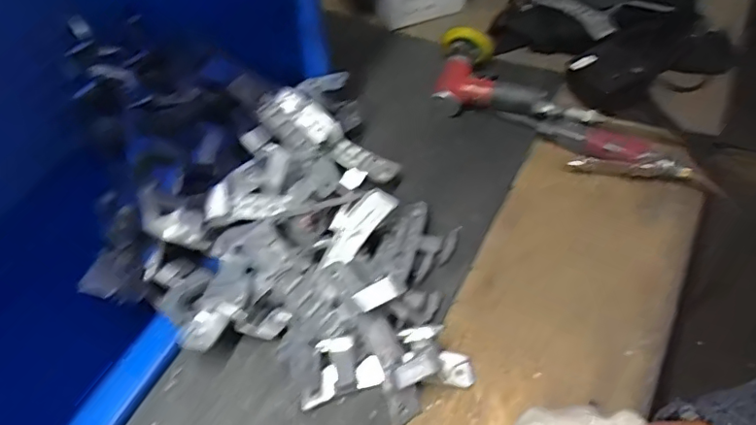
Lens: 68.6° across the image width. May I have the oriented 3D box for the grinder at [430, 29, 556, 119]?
[{"bbox_3d":[0.153,-0.176,0.715,0.155,0.058,0.108,8,52,11],"label":"grinder"}]

